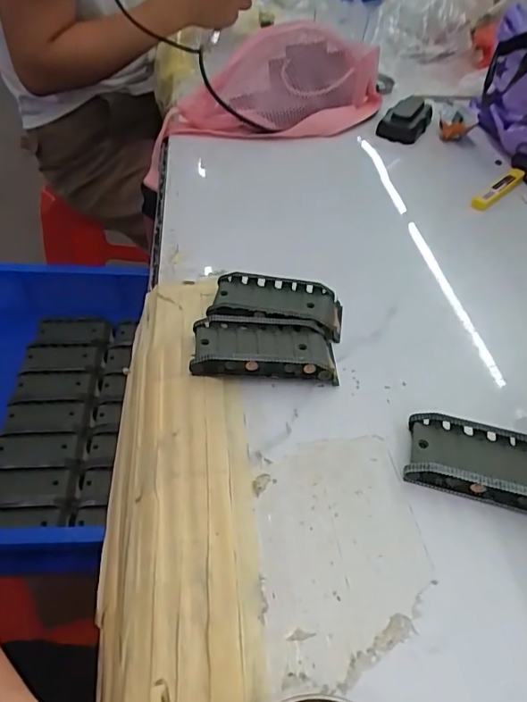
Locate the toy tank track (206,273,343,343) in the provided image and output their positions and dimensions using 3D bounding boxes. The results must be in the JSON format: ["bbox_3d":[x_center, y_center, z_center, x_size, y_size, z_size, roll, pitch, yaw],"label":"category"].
[{"bbox_3d":[0.011,-0.033,0.382,0.096,0.019,0.052,5,45,-1],"label":"toy tank track"}]

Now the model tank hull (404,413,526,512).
[{"bbox_3d":[0.130,0.065,0.296,0.088,0.021,0.045,15,46,9],"label":"model tank hull"}]

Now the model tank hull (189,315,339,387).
[{"bbox_3d":[0.001,-0.002,0.346,0.095,0.024,0.046,2,45,-4],"label":"model tank hull"}]

